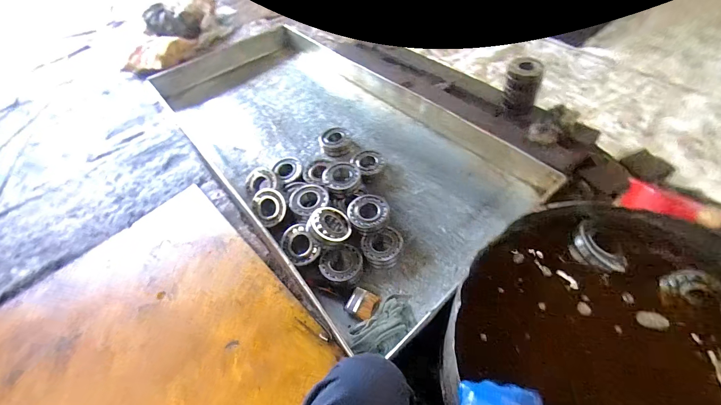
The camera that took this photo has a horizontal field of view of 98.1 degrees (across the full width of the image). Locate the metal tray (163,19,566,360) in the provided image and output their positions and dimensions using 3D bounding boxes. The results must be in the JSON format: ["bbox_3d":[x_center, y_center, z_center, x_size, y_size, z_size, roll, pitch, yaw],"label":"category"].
[{"bbox_3d":[-0.142,-0.242,1.124,0.716,0.150,1.411,-35,56,-19],"label":"metal tray"}]

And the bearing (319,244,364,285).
[{"bbox_3d":[-0.046,0.171,0.831,0.111,0.040,0.110,-4,52,5],"label":"bearing"}]

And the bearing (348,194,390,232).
[{"bbox_3d":[0.023,0.025,0.890,0.113,0.030,0.114,-10,51,0],"label":"bearing"}]

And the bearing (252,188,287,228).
[{"bbox_3d":[-0.271,0.013,0.935,0.101,0.026,0.116,-45,77,4],"label":"bearing"}]

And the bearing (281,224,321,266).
[{"bbox_3d":[-0.168,0.116,0.853,0.090,0.028,0.118,-42,71,-1],"label":"bearing"}]

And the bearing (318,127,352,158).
[{"bbox_3d":[-0.093,-0.210,1.129,0.096,0.061,0.098,-23,53,-10],"label":"bearing"}]

